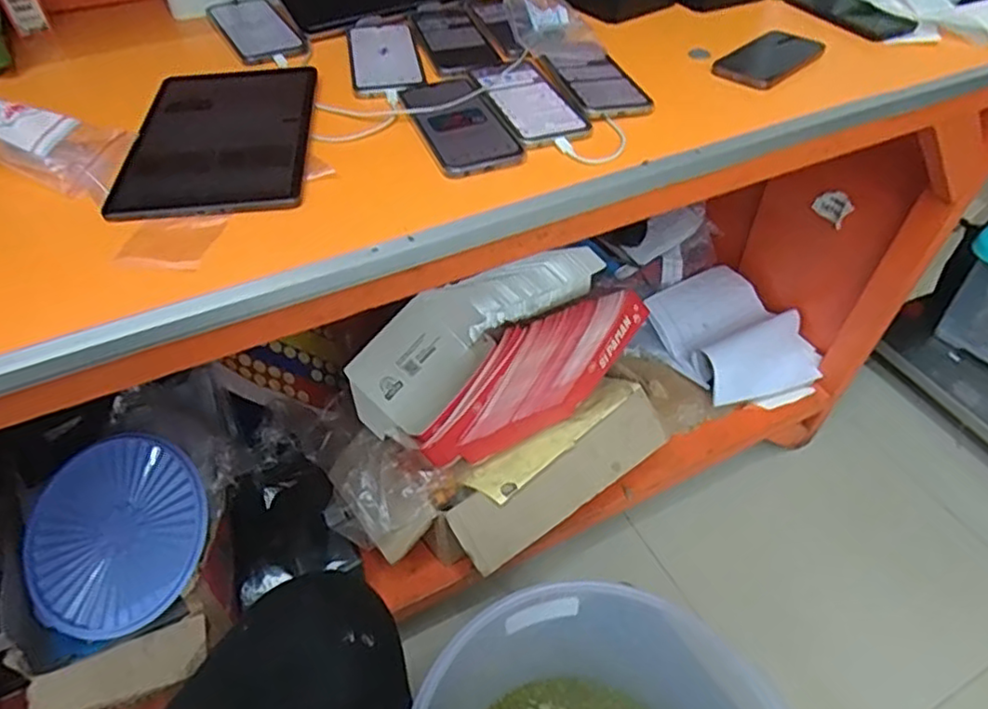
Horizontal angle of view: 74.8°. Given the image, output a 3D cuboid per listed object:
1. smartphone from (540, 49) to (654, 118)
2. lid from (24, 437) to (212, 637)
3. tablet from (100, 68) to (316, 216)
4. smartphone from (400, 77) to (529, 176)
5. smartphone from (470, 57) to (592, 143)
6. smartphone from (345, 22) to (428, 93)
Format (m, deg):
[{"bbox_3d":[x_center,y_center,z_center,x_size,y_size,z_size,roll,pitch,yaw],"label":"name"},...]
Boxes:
[{"bbox_3d":[0.111,-0.295,0.699,0.077,0.012,0.138,-13,48,-12],"label":"smartphone"},{"bbox_3d":[-0.493,0.234,0.844,0.239,0.024,0.247,-3,70,9],"label":"lid"},{"bbox_3d":[-0.259,-0.216,0.626,0.162,0.015,0.261,-5,47,-6],"label":"tablet"},{"bbox_3d":[-0.036,-0.231,0.641,0.075,0.013,0.171,-16,49,-15],"label":"smartphone"},{"bbox_3d":[0.033,-0.269,0.675,0.079,0.007,0.171,-15,49,-15],"label":"smartphone"},{"bbox_3d":[-0.128,-0.347,0.746,0.078,0.009,0.177,-8,48,-8],"label":"smartphone"}]

